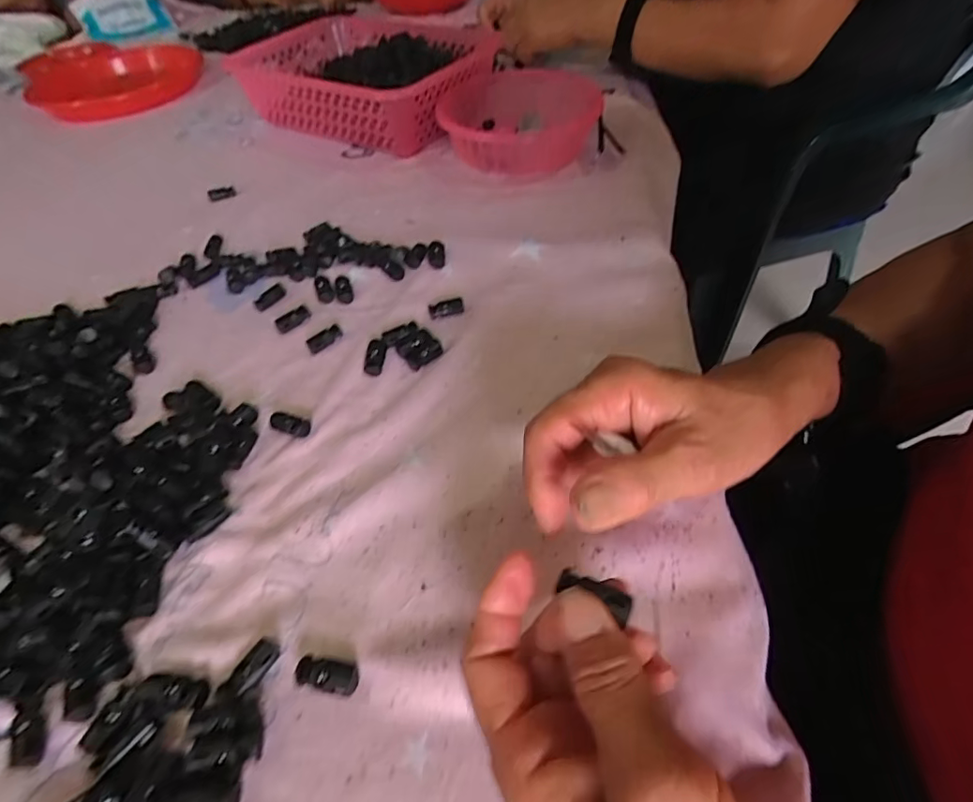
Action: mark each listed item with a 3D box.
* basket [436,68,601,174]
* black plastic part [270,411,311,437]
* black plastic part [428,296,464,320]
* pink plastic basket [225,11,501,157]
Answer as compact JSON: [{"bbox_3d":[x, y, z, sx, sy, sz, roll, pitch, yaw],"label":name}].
[{"bbox_3d":[0.038,-0.308,0.575,0.167,0.065,0.174,-1,49,3],"label":"basket"},{"bbox_3d":[-0.125,0.014,0.331,0.030,0.007,0.012,17,52,17],"label":"black plastic part"},{"bbox_3d":[-0.032,-0.073,0.407,0.027,0.006,0.015,-11,49,-6],"label":"black plastic part"},{"bbox_3d":[-0.155,-0.403,0.658,0.322,0.089,0.222,25,55,23],"label":"pink plastic basket"}]

